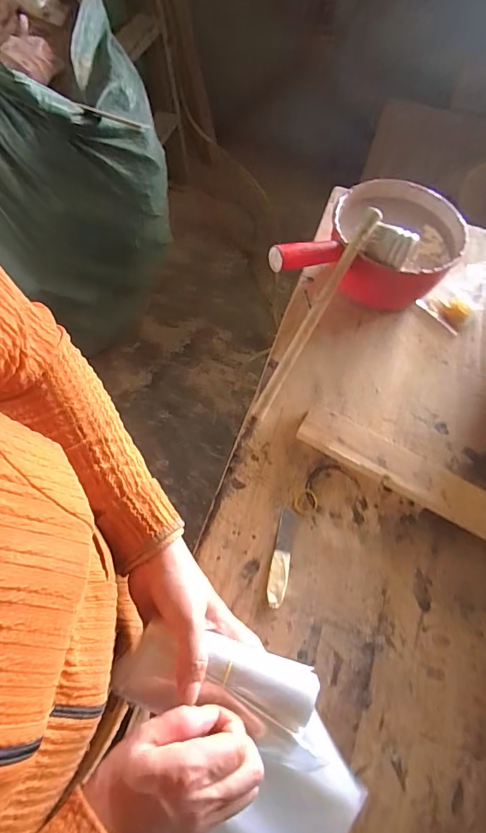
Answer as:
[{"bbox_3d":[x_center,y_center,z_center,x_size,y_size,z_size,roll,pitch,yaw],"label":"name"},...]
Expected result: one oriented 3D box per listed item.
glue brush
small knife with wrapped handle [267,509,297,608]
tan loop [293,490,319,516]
[{"bbox_3d":[0.114,-0.127,0.561,0.072,0.027,0.313,34,87,13],"label":"glue brush"},{"bbox_3d":[0.044,0.160,0.489,0.021,0.006,0.106,11,63,3],"label":"small knife with wrapped handle"},{"bbox_3d":[0.077,0.104,0.520,0.029,0.004,0.032,14,63,4],"label":"tan loop"}]

